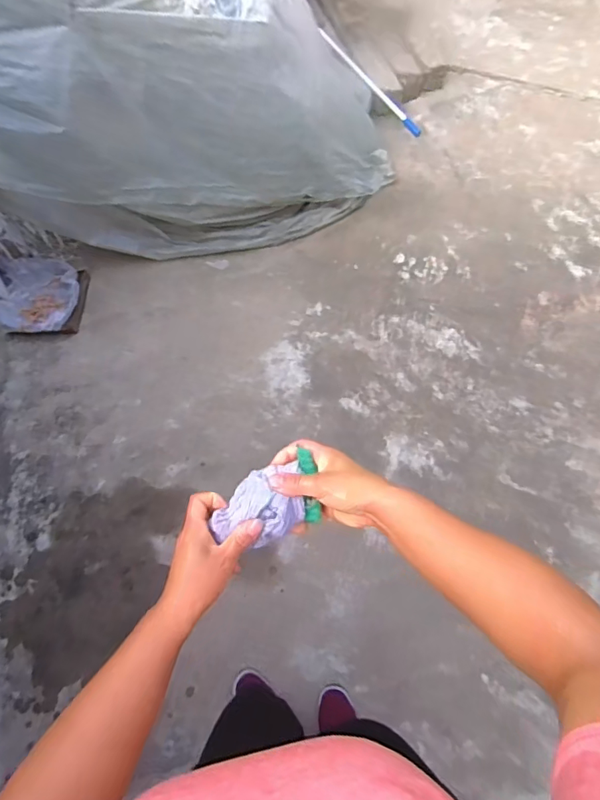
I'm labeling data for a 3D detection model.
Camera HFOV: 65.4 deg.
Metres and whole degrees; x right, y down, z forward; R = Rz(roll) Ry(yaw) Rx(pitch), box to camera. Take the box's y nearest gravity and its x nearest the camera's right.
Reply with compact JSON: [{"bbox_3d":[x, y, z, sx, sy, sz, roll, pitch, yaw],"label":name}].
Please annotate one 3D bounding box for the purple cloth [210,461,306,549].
[{"bbox_3d":[-0.045,0.113,0.495,0.098,0.031,0.076,-18,66,-5],"label":"purple cloth"}]

